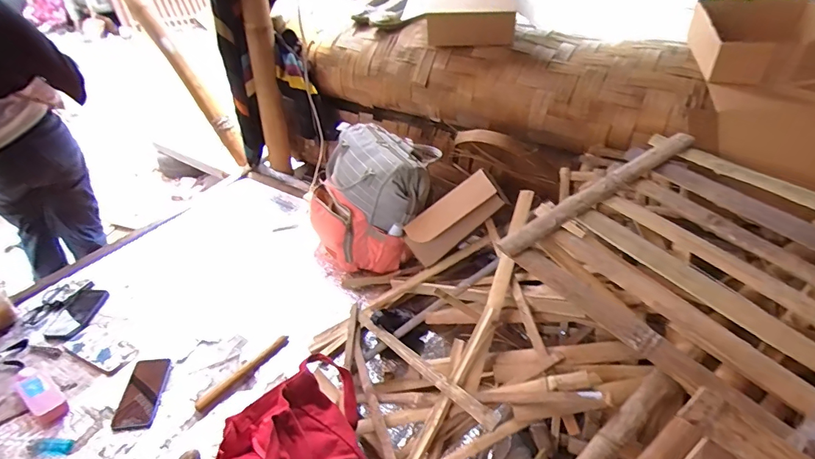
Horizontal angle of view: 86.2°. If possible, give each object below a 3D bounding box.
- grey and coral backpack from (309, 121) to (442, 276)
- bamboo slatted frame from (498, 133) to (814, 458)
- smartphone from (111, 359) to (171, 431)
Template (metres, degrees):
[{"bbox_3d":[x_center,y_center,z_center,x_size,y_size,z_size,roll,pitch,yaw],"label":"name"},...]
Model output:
[{"bbox_3d":[-0.101,-0.080,1.247,0.328,0.347,0.249,18,38,25],"label":"grey and coral backpack"},{"bbox_3d":[0.522,0.046,0.752,0.477,0.050,0.506,-34,47,-16],"label":"bamboo slatted frame"},{"bbox_3d":[-0.549,0.339,0.907,0.074,0.016,0.154,-2,46,-2],"label":"smartphone"}]

